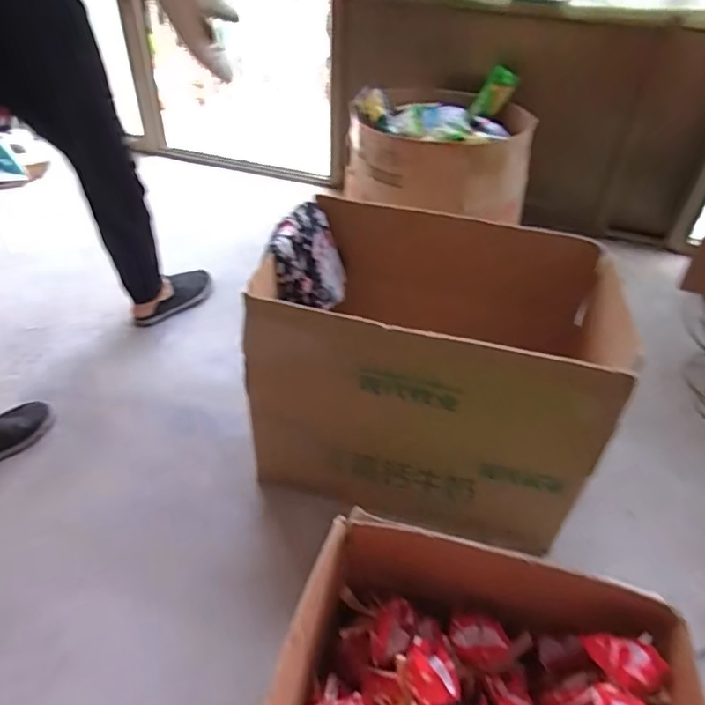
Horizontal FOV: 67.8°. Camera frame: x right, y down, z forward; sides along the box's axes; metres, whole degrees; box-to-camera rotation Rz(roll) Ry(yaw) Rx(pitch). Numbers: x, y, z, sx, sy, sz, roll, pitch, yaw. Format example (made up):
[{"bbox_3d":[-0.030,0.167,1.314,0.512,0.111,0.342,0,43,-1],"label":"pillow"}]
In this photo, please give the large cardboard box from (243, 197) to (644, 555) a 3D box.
[{"bbox_3d":[0.135,0.002,0.911,0.529,0.347,0.409,10,41,8],"label":"large cardboard box"}]

